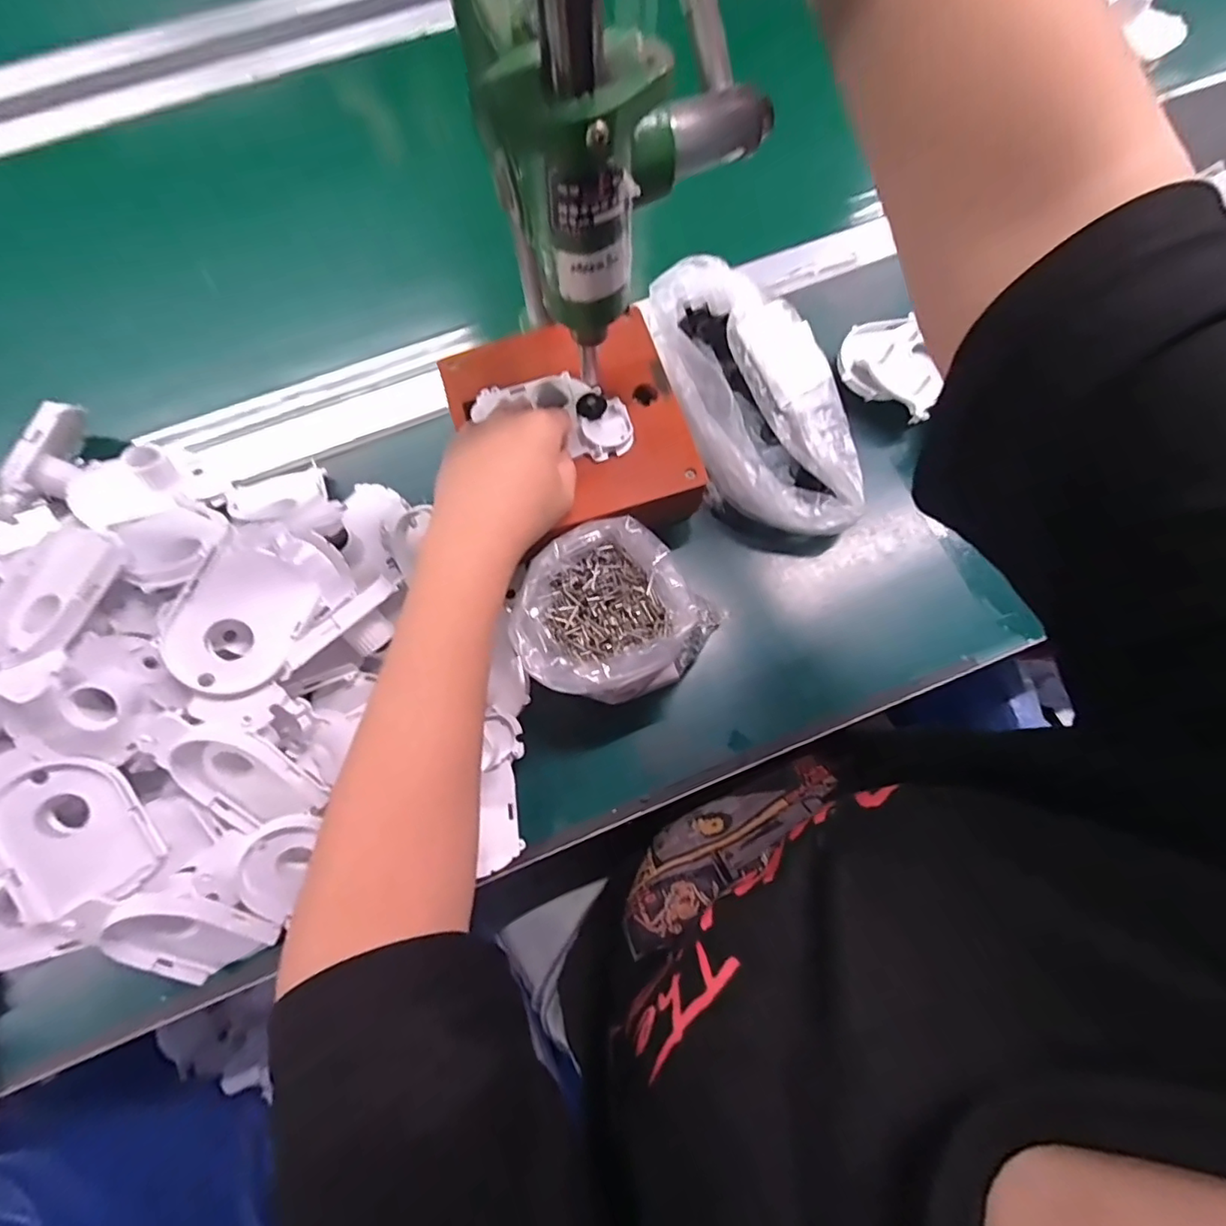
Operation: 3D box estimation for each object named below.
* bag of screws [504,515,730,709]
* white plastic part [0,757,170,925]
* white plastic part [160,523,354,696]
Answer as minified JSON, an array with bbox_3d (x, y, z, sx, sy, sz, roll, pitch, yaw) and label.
[{"bbox_3d":[-0.001,0.005,0.372,0.111,0.072,0.112,35,78,9],"label":"bag of screws"},{"bbox_3d":[-0.310,0.127,0.331,0.065,0.015,0.083,-29,99,-34],"label":"white plastic part"},{"bbox_3d":[-0.218,-0.005,0.354,0.069,0.041,0.114,40,56,-25],"label":"white plastic part"}]

